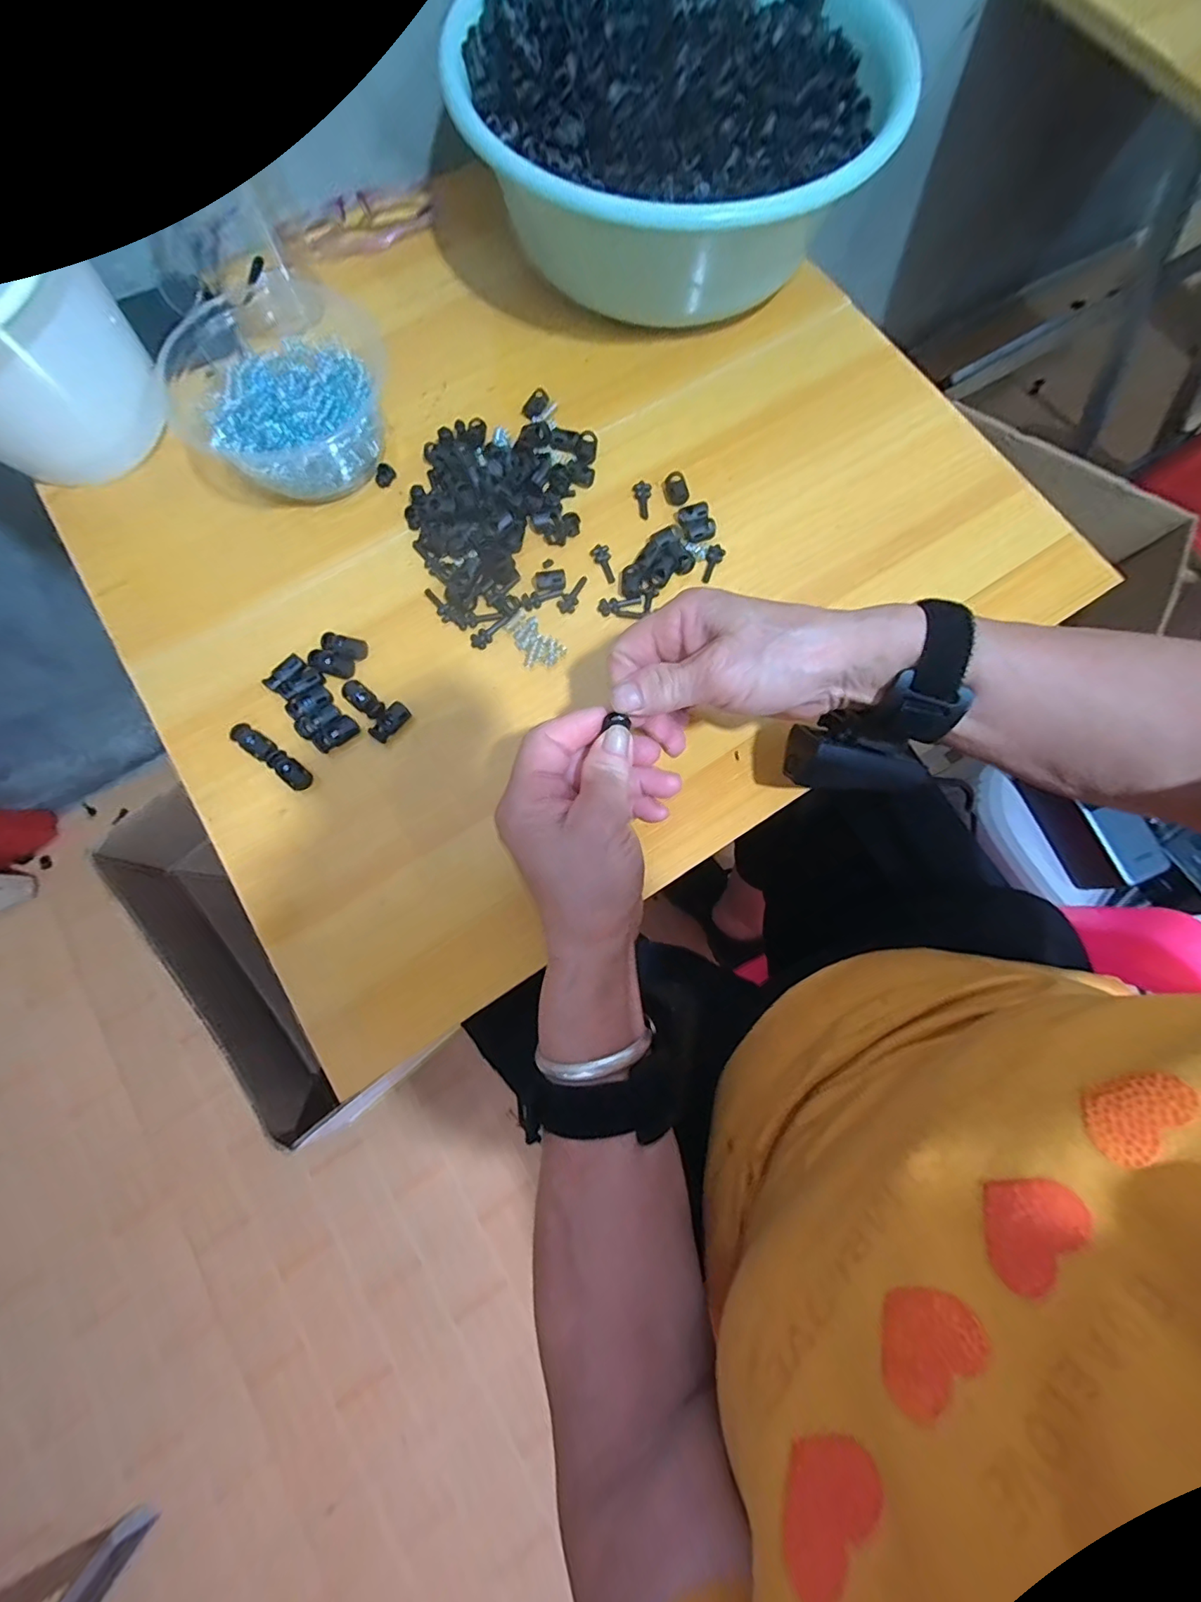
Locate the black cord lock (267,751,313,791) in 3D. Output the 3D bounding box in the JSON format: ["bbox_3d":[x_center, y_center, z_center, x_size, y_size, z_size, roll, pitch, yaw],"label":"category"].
[{"bbox_3d":[-0.189,-0.020,0.322,0.028,0.007,0.013,44,80,8],"label":"black cord lock"}]

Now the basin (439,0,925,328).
[{"bbox_3d":[0.045,-0.471,0.381,0.280,0.096,0.281,0,77,-2],"label":"basin"}]

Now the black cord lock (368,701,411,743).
[{"bbox_3d":[-0.131,-0.049,0.329,0.013,0.008,0.027,36,79,6],"label":"black cord lock"}]

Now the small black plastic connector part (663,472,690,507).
[{"bbox_3d":[0.053,-0.218,0.368,0.015,0.007,0.022,-22,79,-6],"label":"small black plastic connector part"}]

